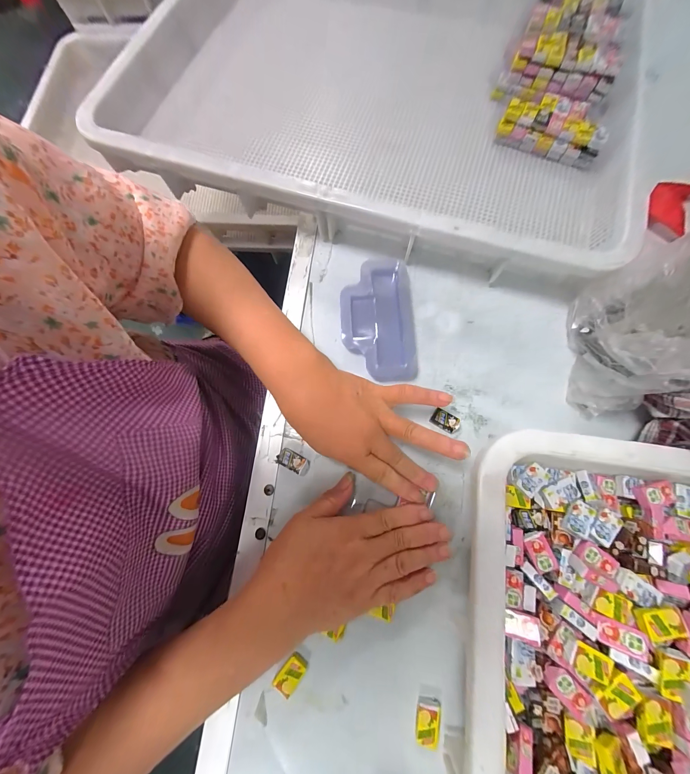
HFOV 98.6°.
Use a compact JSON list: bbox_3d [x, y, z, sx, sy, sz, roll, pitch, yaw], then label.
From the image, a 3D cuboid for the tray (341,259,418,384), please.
[{"bbox_3d":[0.037,-0.077,0.324,0.080,0.015,0.150,-2,74,1],"label":"tray"}]

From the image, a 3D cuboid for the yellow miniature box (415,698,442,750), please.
[{"bbox_3d":[0.065,0.264,0.233,0.017,0.010,0.026,10,75,4],"label":"yellow miniature box"}]

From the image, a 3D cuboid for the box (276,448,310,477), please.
[{"bbox_3d":[-0.050,0.073,0.291,0.033,0.009,0.016,28,77,9],"label":"box"}]

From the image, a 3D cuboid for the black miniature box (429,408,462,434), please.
[{"bbox_3d":[0.100,0.034,0.297,0.026,0.005,0.019,33,78,10],"label":"black miniature box"}]

